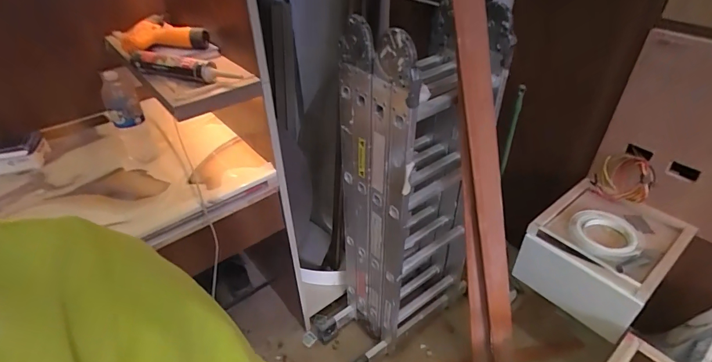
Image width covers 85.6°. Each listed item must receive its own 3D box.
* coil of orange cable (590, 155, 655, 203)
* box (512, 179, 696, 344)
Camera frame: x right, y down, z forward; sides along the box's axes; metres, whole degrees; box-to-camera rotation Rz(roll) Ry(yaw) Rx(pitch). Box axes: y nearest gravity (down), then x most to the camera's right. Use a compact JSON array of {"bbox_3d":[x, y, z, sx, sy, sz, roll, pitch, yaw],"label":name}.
[{"bbox_3d":[0.893,-0.009,1.287,0.051,0.160,0.183,15,1,-28],"label":"coil of orange cable"},{"bbox_3d":[0.815,0.248,1.285,0.409,0.260,0.355,-27,44,-29],"label":"box"}]

